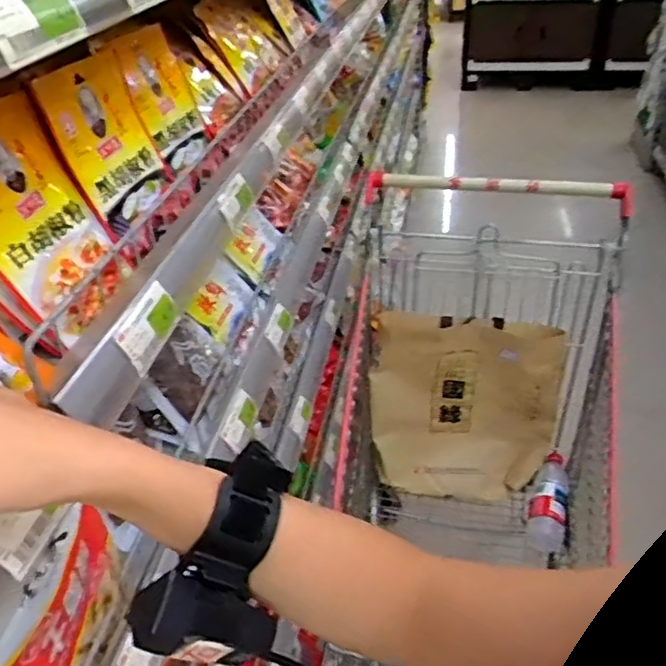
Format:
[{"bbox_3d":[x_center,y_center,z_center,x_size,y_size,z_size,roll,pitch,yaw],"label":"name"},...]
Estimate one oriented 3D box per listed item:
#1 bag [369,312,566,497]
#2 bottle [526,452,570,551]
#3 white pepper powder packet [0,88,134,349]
[{"bbox_3d":[0.261,0.143,1.287,0.358,0.365,0.066,0,19,3],"label":"bag"},{"bbox_3d":[0.420,0.310,1.249,0.067,0.074,0.205,8,39,17],"label":"bottle"},{"bbox_3d":[-0.203,-0.082,0.447,0.012,0.149,0.107,-15,31,23],"label":"white pepper powder packet"}]

